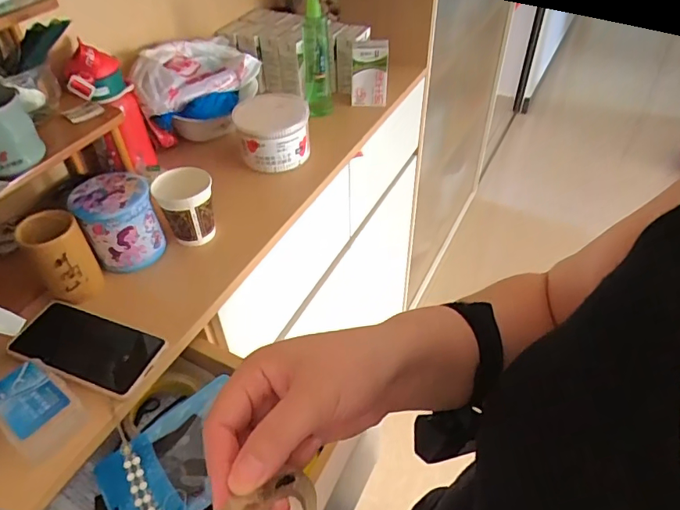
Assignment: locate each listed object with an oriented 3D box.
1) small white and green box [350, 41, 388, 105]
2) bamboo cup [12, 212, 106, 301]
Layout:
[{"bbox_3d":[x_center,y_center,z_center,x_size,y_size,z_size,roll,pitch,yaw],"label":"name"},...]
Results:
[{"bbox_3d":[0.054,-0.335,0.910,0.068,0.113,0.037,-2,44,0],"label":"small white and green box"},{"bbox_3d":[-0.327,0.002,0.578,0.059,0.101,0.058,-1,44,1],"label":"bamboo cup"}]

